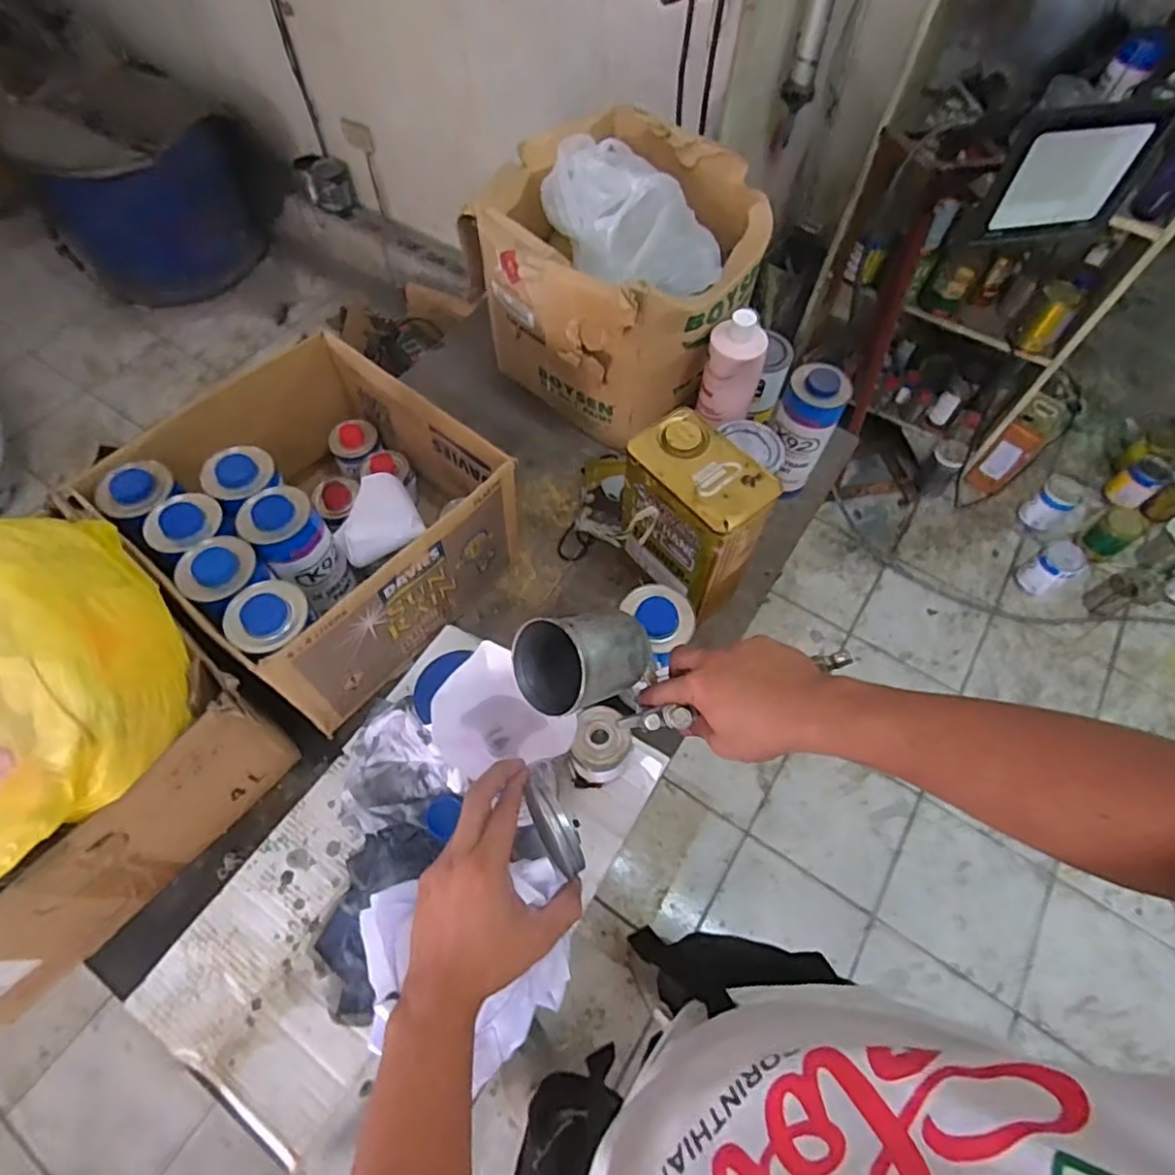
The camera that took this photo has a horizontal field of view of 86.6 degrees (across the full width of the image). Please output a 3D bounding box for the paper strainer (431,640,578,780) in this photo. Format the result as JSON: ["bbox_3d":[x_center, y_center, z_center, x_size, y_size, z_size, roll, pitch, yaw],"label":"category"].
[{"bbox_3d":[-0.078,0.130,0.563,0.110,0.091,0.097,38,66,18],"label":"paper strainer"}]

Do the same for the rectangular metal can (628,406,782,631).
[{"bbox_3d":[0.128,-0.087,0.804,0.115,0.208,0.168,-40,69,-21],"label":"rectangular metal can"}]

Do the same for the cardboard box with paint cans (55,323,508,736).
[{"bbox_3d":[-0.348,-0.090,0.821,0.375,0.207,0.373,37,66,17],"label":"cardboard box with paint cans"}]

